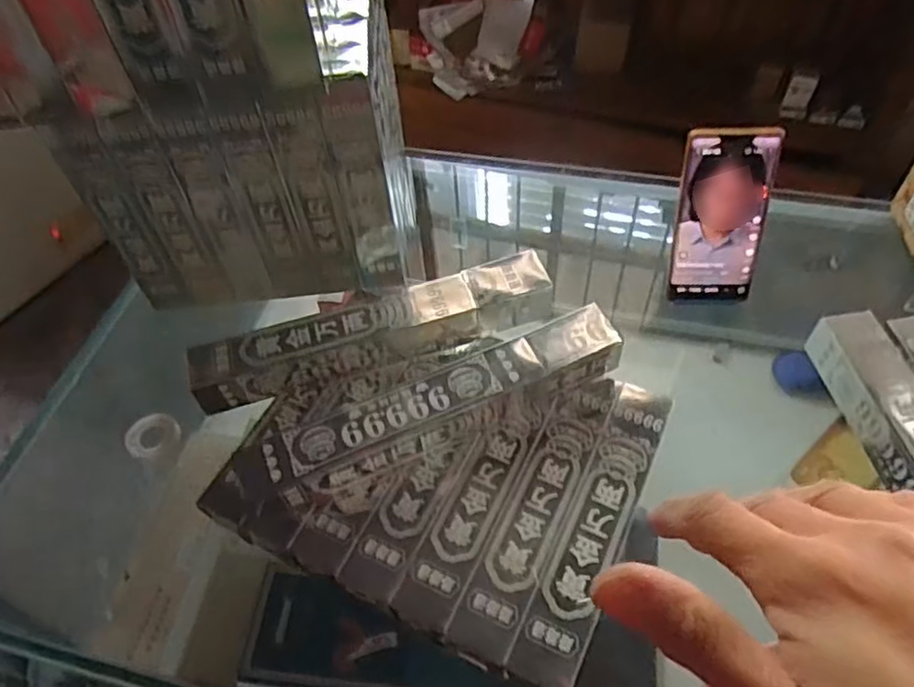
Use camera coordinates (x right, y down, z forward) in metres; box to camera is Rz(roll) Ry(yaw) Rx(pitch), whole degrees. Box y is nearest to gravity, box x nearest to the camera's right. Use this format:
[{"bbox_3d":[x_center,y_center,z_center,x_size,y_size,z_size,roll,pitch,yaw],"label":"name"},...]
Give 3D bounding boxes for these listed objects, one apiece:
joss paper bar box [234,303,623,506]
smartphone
[{"bbox_3d":[-0.012,0.047,0.499,0.288,0.044,0.046,-20,56,-11],"label":"joss paper bar box"},{"bbox_3d":[0.228,-0.107,0.576,0.076,0.154,0.011,2,28,5],"label":"smartphone"}]

